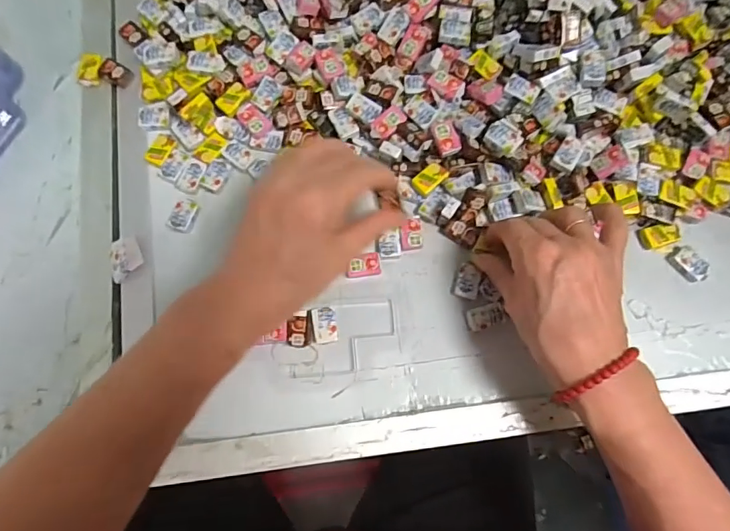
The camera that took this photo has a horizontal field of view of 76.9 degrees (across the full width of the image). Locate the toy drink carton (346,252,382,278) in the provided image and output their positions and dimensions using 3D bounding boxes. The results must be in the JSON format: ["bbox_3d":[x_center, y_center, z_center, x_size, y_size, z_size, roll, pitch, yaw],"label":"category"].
[{"bbox_3d":[-0.001,0.000,0.355,0.026,0.007,0.017,-9,77,-1],"label":"toy drink carton"}]

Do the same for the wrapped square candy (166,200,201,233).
[{"bbox_3d":[-0.144,-0.040,0.364,0.021,0.006,0.026,14,78,5],"label":"wrapped square candy"}]

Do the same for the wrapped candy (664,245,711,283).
[{"bbox_3d":[0.248,-0.001,0.351,0.019,0.007,0.029,-38,79,-7],"label":"wrapped candy"}]

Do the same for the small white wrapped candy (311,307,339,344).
[{"bbox_3d":[-0.030,0.045,0.345,0.018,0.008,0.027,-7,77,0],"label":"small white wrapped candy"}]

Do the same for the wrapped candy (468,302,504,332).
[{"bbox_3d":[0.090,0.038,0.342,0.026,0.010,0.017,-15,77,-2],"label":"wrapped candy"}]

